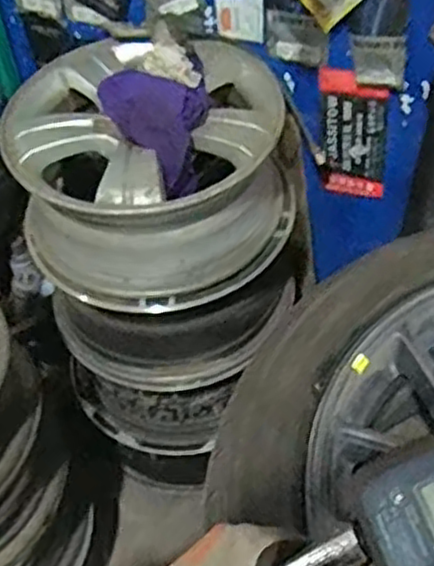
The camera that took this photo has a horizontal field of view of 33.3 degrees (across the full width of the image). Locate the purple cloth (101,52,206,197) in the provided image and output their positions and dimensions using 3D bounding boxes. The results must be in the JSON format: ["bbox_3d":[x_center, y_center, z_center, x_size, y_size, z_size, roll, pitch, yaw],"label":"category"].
[{"bbox_3d":[-0.088,-0.238,1.094,0.160,0.115,0.204,-10,51,-4],"label":"purple cloth"}]

